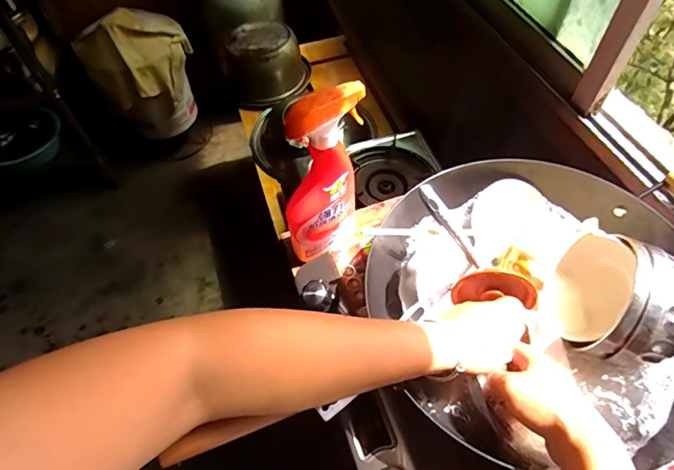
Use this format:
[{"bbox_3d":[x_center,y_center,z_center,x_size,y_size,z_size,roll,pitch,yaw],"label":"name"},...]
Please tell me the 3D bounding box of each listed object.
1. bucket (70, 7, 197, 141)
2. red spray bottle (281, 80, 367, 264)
[{"bbox_3d":[-0.696,-0.592,1.621,0.326,0.422,0.318,-1,56,1],"label":"bucket"},{"bbox_3d":[-0.024,-0.084,0.554,0.091,0.222,0.063,-21,53,-18],"label":"red spray bottle"}]

